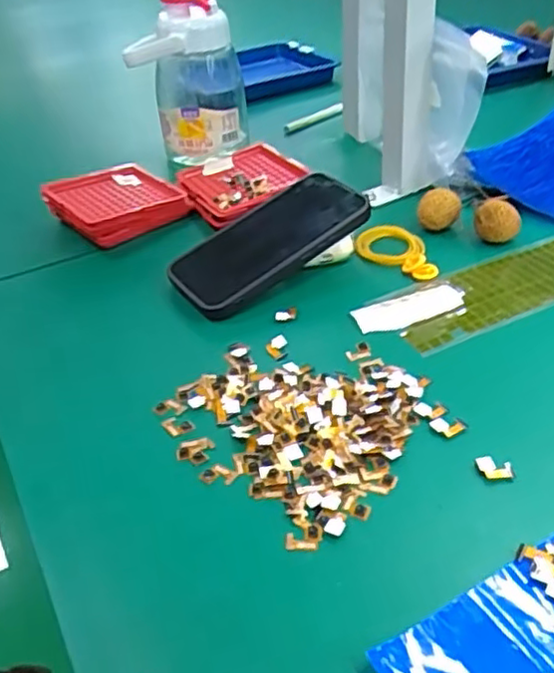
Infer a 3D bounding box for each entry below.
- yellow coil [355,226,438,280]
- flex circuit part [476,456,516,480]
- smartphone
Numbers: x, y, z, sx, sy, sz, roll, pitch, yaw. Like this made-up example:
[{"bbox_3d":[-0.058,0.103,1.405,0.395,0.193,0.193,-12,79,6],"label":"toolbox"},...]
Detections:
[{"bbox_3d":[0.101,-0.072,0.544,0.078,0.014,0.046,26,46,35],"label":"yellow coil"},{"bbox_3d":[0.118,0.071,0.359,0.018,0.007,0.013,-3,36,2],"label":"flex circuit part"},{"bbox_3d":[-0.007,-0.072,0.516,0.153,0.019,0.078,-35,44,-14],"label":"smartphone"}]

